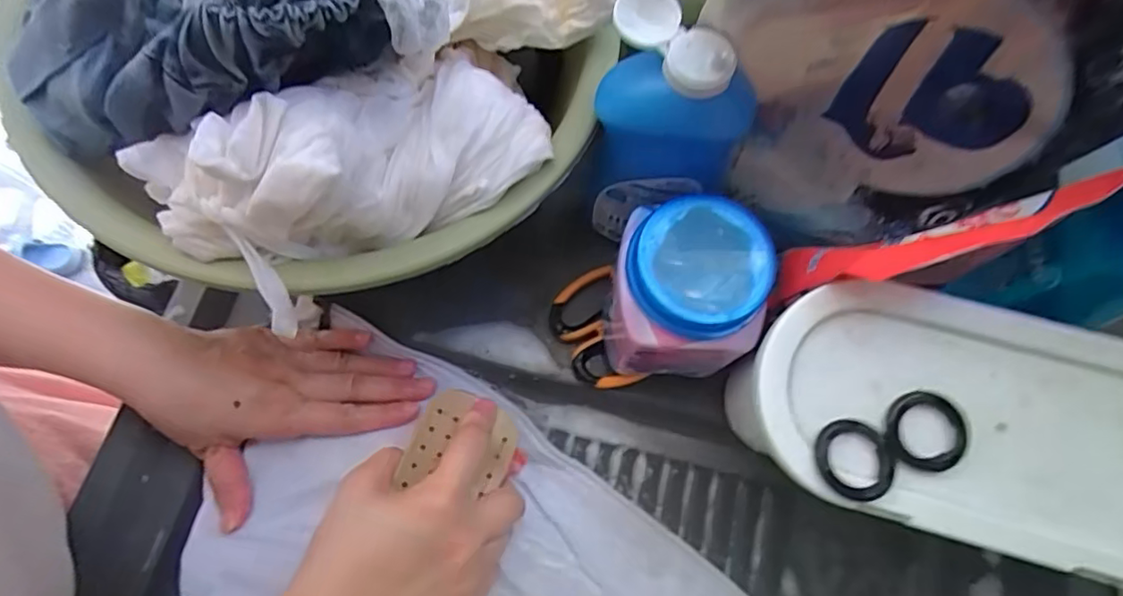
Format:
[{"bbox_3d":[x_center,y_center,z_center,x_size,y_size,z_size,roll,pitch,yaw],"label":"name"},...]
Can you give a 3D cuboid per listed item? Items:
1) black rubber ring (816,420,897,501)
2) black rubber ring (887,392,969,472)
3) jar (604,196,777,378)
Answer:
[{"bbox_3d":[0.129,0.070,0.257,0.033,0.004,0.033,0,71,0],"label":"black rubber ring"},{"bbox_3d":[0.162,0.059,0.259,0.034,0.005,0.032,0,71,0],"label":"black rubber ring"},{"bbox_3d":[0.071,0.003,0.364,0.079,0.144,0.075,0,71,0],"label":"jar"}]

